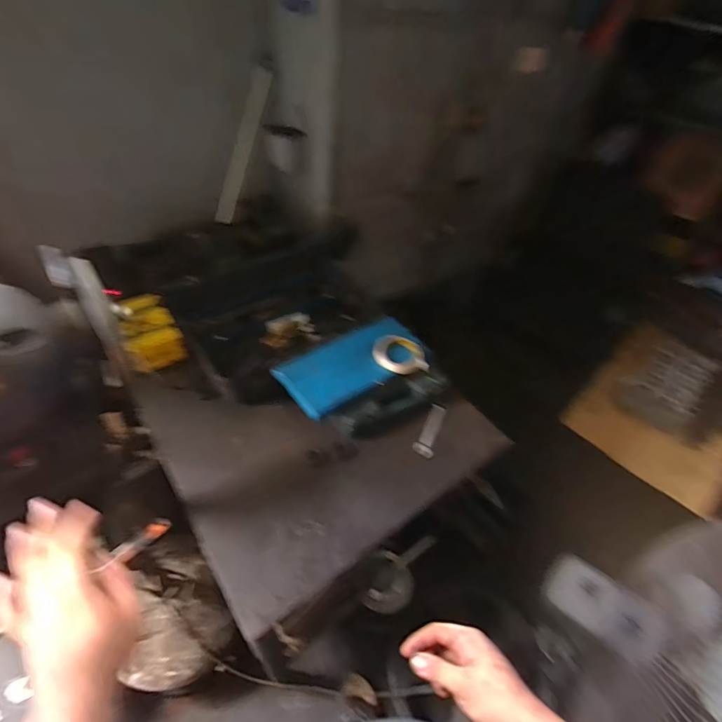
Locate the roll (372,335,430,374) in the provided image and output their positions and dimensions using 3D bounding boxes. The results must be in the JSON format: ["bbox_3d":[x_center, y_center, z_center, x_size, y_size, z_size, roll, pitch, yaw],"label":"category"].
[{"bbox_3d":[0.083,-0.015,0.888,0.110,0.033,0.098,-4,47,-11],"label":"roll"}]

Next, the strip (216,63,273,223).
[{"bbox_3d":[-0.333,-0.599,1.131,0.052,0.416,0.022,19,8,-4],"label":"strip"}]

